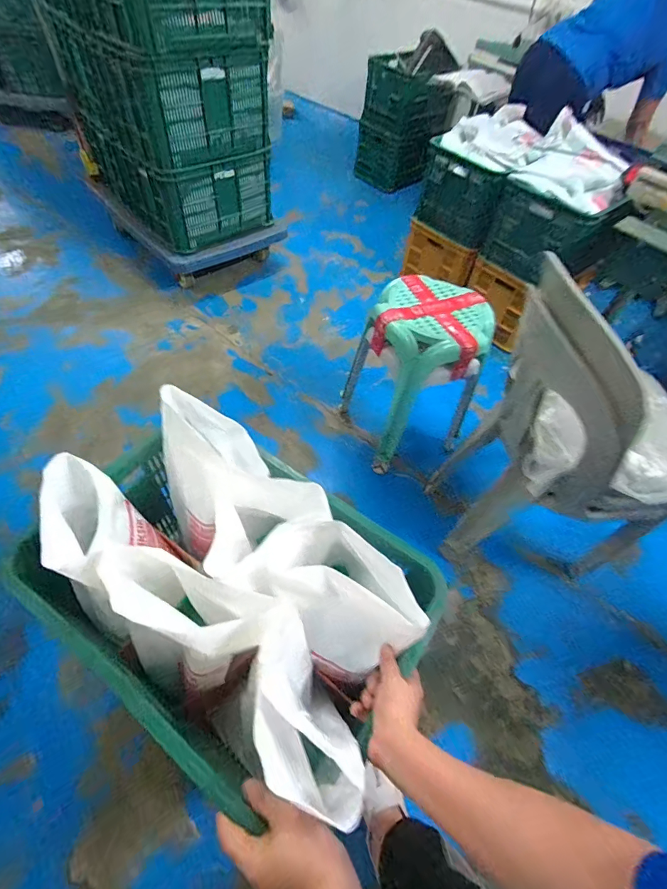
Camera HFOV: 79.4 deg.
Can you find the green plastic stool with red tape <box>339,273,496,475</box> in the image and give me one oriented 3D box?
[{"bbox_3d":[0.270,-0.211,1.299,0.342,0.522,0.360,-22,56,-17],"label":"green plastic stool with red tape"}]

